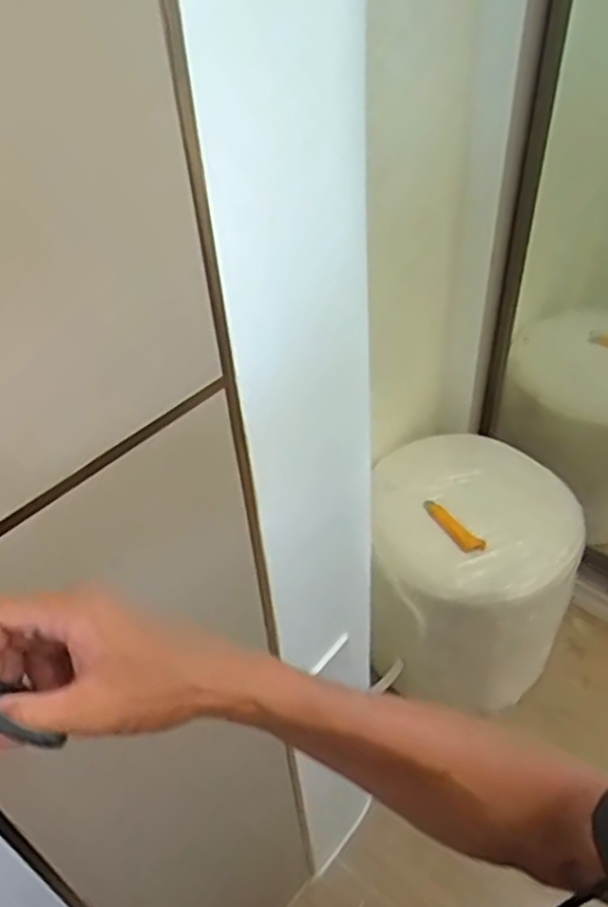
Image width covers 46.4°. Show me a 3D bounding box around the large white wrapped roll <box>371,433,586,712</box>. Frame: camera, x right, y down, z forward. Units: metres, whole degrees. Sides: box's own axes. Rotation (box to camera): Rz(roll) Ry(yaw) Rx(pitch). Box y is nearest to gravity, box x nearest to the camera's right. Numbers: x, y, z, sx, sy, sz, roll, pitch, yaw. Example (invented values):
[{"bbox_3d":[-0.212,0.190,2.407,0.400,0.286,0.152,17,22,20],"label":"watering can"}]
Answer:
[{"bbox_3d":[0.346,0.226,1.481,0.388,0.336,0.434,6,45,10],"label":"large white wrapped roll"}]

